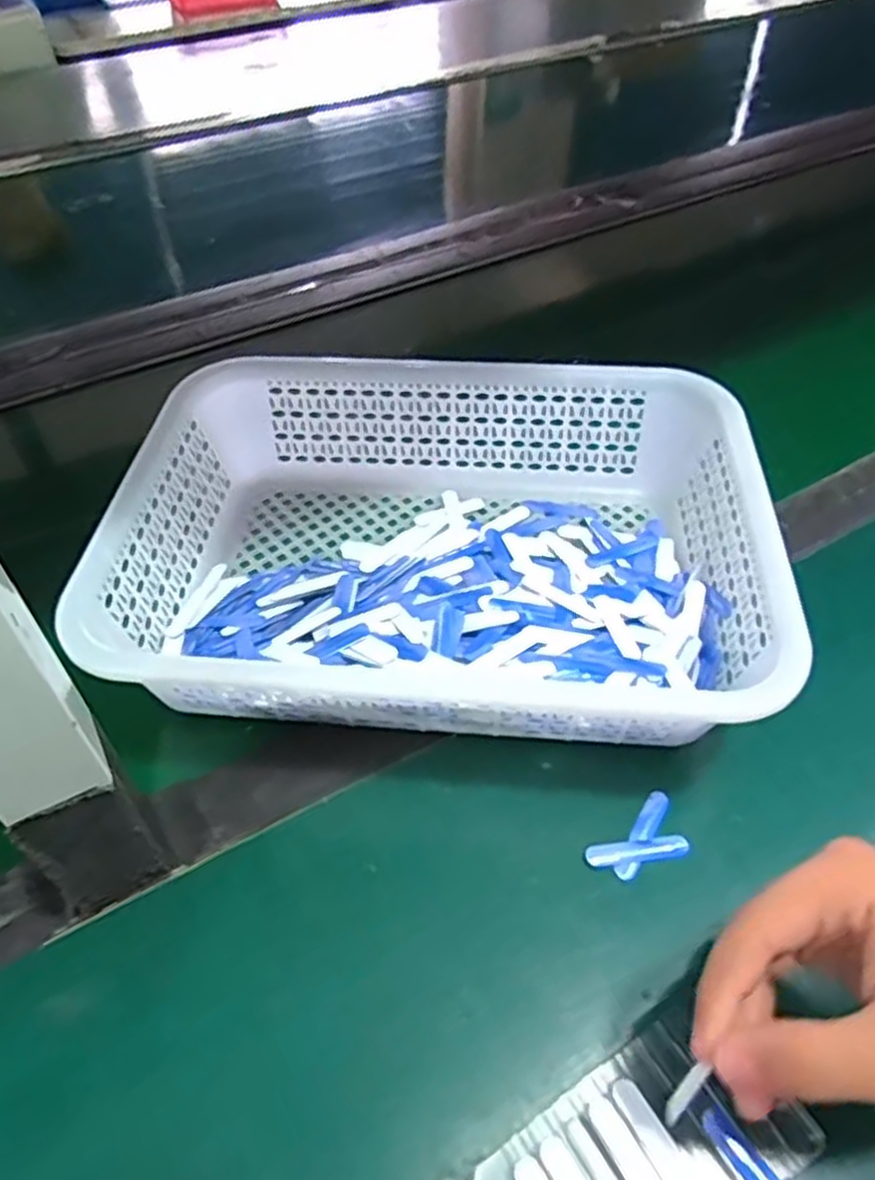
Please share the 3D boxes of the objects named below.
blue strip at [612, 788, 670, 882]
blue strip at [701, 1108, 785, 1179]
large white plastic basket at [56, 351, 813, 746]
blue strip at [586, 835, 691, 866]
[{"bbox_3d":[0.102,0.120,0.393,0.011,0.004,0.052,25,54,21],"label":"blue strip"},{"bbox_3d":[0.123,0.221,0.299,0.011,0.007,0.053,-34,56,-25],"label":"blue strip"},{"bbox_3d":[0.001,-0.026,0.468,0.353,0.086,0.259,1,49,2],"label":"large white plastic basket"},{"bbox_3d":[0.098,0.127,0.387,0.050,0.004,0.011,-5,49,-3],"label":"blue strip"}]

